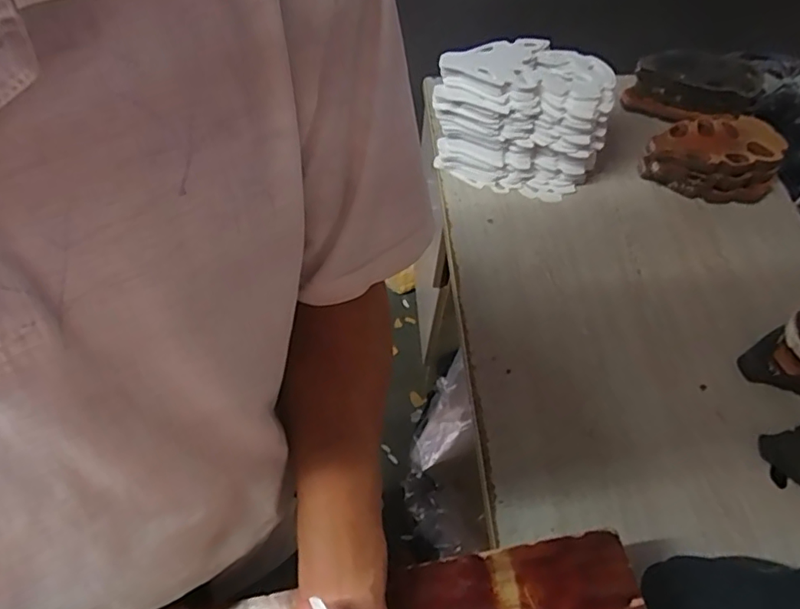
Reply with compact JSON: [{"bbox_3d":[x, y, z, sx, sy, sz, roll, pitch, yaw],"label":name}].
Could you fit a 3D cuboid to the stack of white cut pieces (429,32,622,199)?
[{"bbox_3d":[0.179,-0.277,0.833,0.240,0.194,0.100,13,57,5],"label":"stack of white cut pieces"}]

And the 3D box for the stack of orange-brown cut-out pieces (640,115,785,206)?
[{"bbox_3d":[0.504,-0.237,0.894,0.209,0.072,0.127,5,57,0],"label":"stack of orange-brown cut-out pieces"}]

